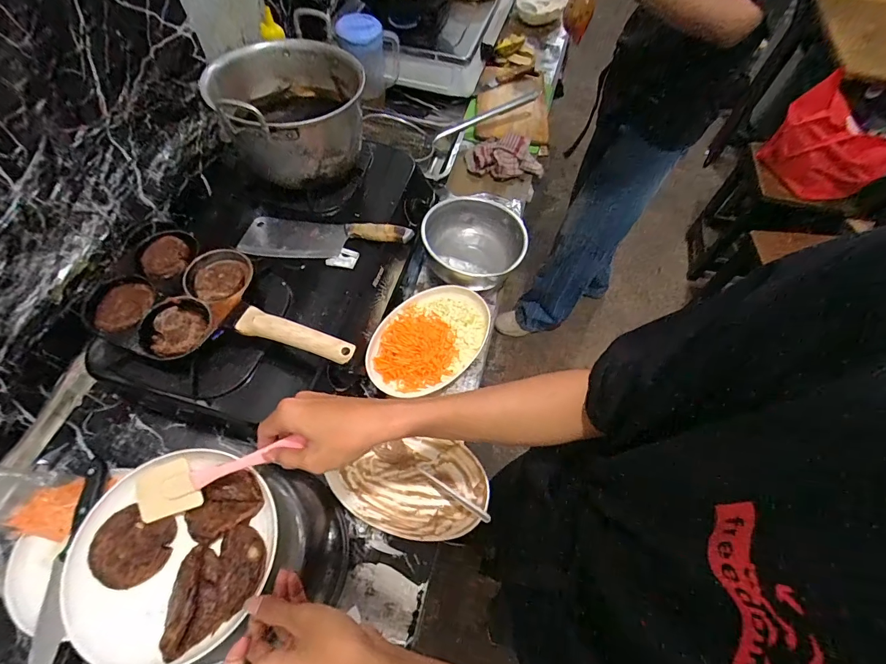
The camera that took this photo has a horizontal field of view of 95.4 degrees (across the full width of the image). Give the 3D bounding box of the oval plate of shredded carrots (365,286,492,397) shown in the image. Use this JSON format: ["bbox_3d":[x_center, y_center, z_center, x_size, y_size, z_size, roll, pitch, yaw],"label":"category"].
[{"bbox_3d":[-0.017,0.011,0.688,0.225,0.036,0.156,-36,68,-21],"label":"oval plate of shredded carrots"}]

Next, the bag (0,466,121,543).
[{"bbox_3d":[-0.547,0.213,0.514,0.146,0.103,0.081,8,60,1],"label":"bag"}]

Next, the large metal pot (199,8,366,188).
[{"bbox_3d":[-0.236,-0.368,0.653,0.217,0.149,0.235,1,60,-2],"label":"large metal pot"}]

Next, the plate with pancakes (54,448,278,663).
[{"bbox_3d":[-0.268,0.219,0.401,0.187,0.043,0.180,1,63,-2],"label":"plate with pancakes"}]

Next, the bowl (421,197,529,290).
[{"bbox_3d":[0.056,-0.161,0.774,0.185,0.108,0.172,1,60,-2],"label":"bowl"}]

